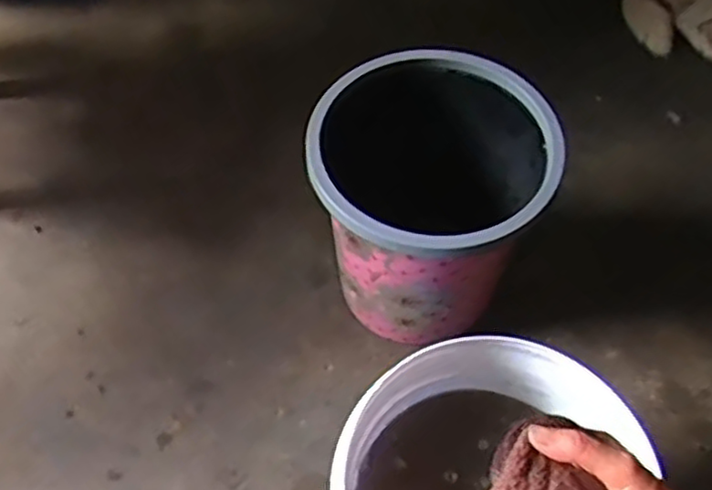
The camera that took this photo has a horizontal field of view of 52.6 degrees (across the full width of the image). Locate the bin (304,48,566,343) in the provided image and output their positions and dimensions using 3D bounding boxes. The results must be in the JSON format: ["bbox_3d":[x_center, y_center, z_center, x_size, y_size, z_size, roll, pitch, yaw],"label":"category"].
[{"bbox_3d":[0.073,-0.054,0.857,0.250,0.281,0.276,9,56,3],"label":"bin"}]

